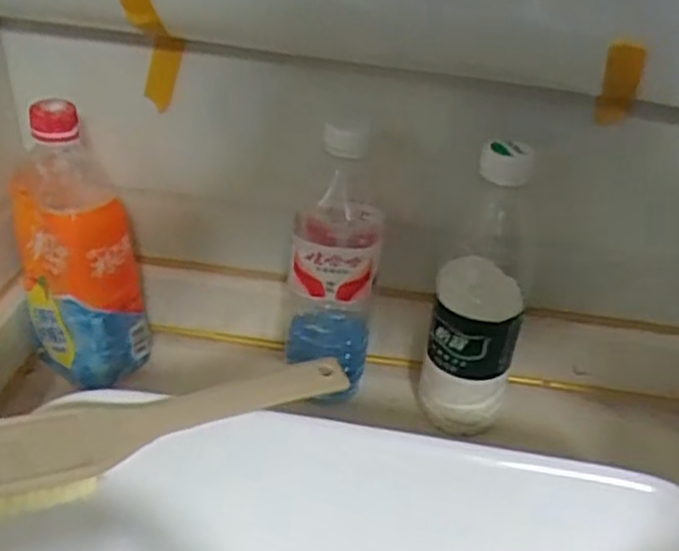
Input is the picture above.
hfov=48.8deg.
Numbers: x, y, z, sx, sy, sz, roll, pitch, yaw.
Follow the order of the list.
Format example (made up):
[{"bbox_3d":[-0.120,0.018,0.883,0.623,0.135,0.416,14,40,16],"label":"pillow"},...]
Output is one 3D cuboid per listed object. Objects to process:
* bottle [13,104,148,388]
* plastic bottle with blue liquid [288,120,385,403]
[{"bbox_3d":[-0.186,-0.018,0.544,0.083,0.206,0.073,-15,39,-25],"label":"bottle"},{"bbox_3d":[-0.004,-0.006,0.562,0.065,0.215,0.075,5,34,1],"label":"plastic bottle with blue liquid"}]

